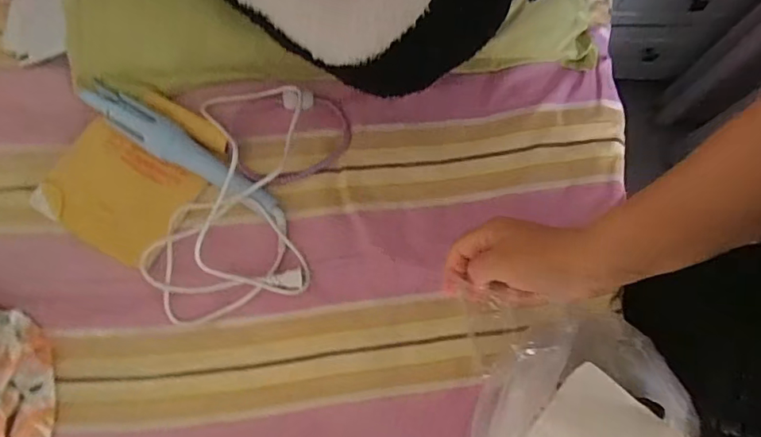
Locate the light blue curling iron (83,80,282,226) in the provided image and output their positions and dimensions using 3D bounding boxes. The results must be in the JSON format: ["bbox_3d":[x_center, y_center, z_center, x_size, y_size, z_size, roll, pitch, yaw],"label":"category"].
[{"bbox_3d":[-0.262,-0.089,0.676,0.310,0.038,0.052,33,78,6],"label":"light blue curling iron"}]

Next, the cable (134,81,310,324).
[{"bbox_3d":[-0.191,-0.029,0.666,0.215,0.042,0.318,-1,77,-2],"label":"cable"}]

